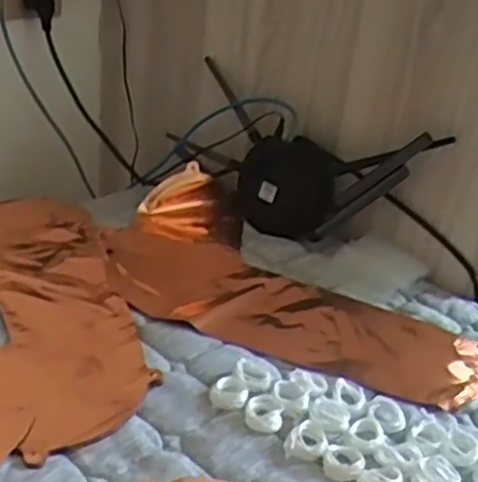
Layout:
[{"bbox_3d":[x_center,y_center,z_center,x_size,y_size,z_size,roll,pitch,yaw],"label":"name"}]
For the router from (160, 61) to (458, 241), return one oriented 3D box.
[{"bbox_3d":[0.051,-0.088,0.819,0.330,0.160,0.033,27,12,34],"label":"router"}]

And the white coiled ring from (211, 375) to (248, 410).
[{"bbox_3d":[-0.007,0.116,0.566,0.028,0.009,0.029,6,28,-3],"label":"white coiled ring"}]

